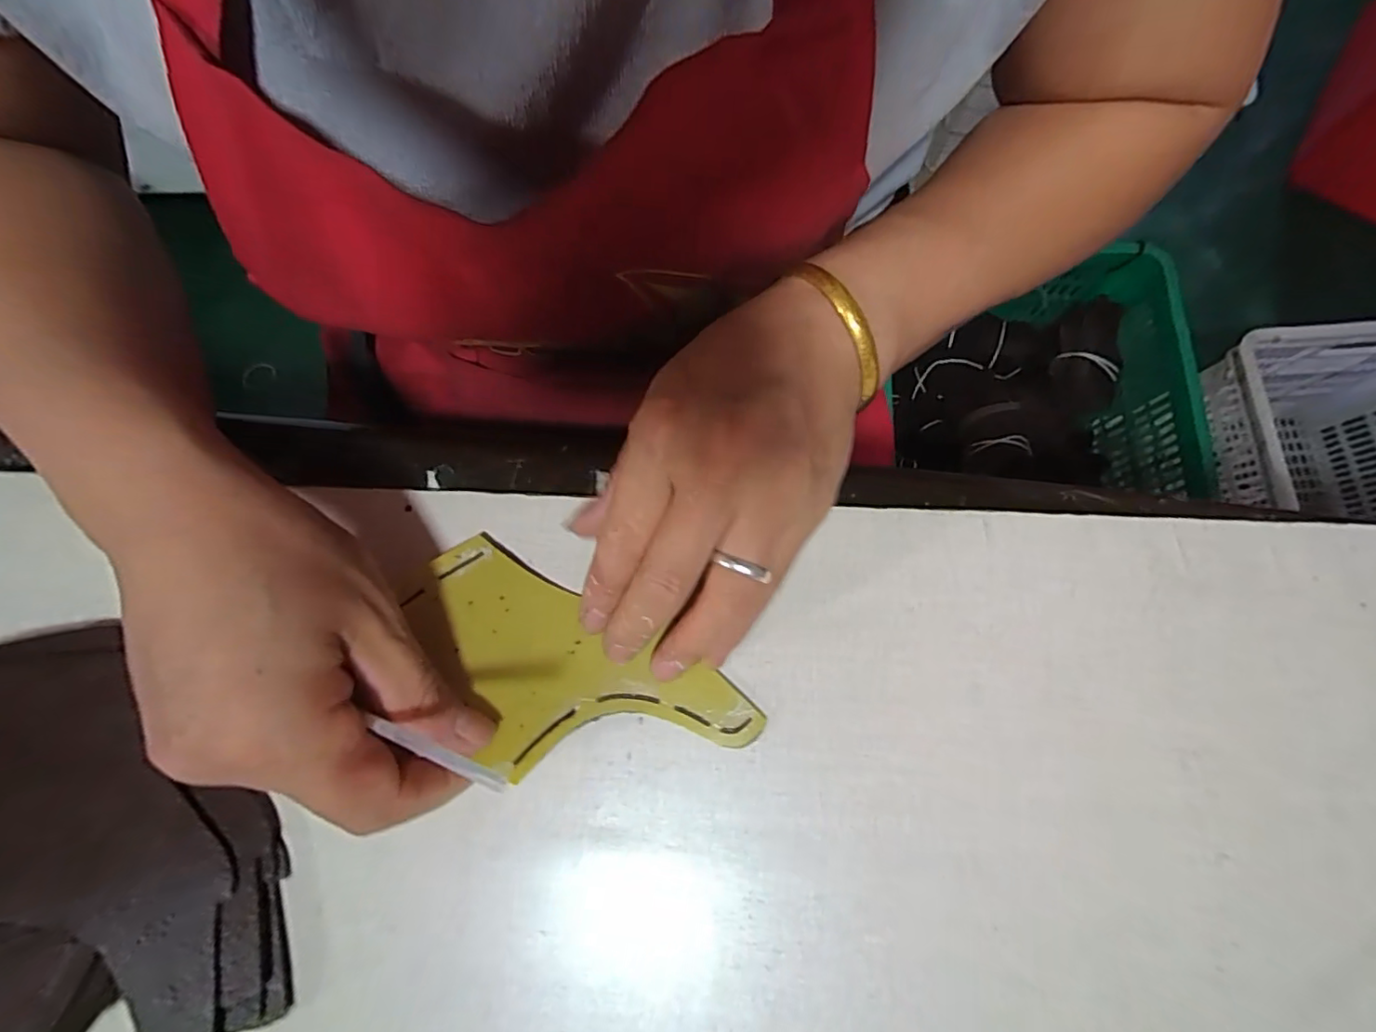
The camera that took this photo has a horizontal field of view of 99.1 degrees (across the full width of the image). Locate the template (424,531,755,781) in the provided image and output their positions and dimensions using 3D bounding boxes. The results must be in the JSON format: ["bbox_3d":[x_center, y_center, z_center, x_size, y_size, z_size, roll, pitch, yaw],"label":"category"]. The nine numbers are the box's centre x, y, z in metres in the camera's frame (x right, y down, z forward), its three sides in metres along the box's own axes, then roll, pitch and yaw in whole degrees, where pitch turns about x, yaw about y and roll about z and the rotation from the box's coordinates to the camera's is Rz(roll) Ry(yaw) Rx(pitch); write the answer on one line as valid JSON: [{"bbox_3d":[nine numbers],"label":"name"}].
[{"bbox_3d":[-0.045,0.066,0.219,0.133,0.007,0.066,29,74,3],"label":"template"}]

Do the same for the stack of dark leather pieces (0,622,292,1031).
[{"bbox_3d":[-0.229,0.114,0.193,0.164,0.032,0.146,-10,77,-4],"label":"stack of dark leather pieces"}]

